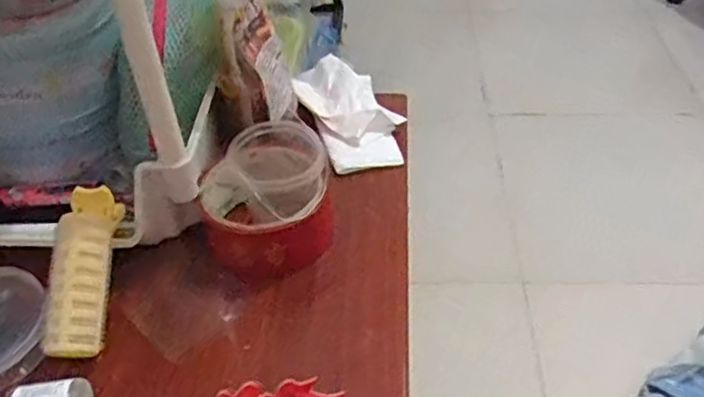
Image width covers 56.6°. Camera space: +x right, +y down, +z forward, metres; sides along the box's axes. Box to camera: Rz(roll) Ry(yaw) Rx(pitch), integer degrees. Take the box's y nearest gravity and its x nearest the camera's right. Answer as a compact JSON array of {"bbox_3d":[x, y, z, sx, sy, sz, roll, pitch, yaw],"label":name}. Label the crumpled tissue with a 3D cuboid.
[{"bbox_3d":[-0.001,-0.076,0.556,0.065,0.031,0.125,-16,45,-13],"label":"crumpled tissue"}]

